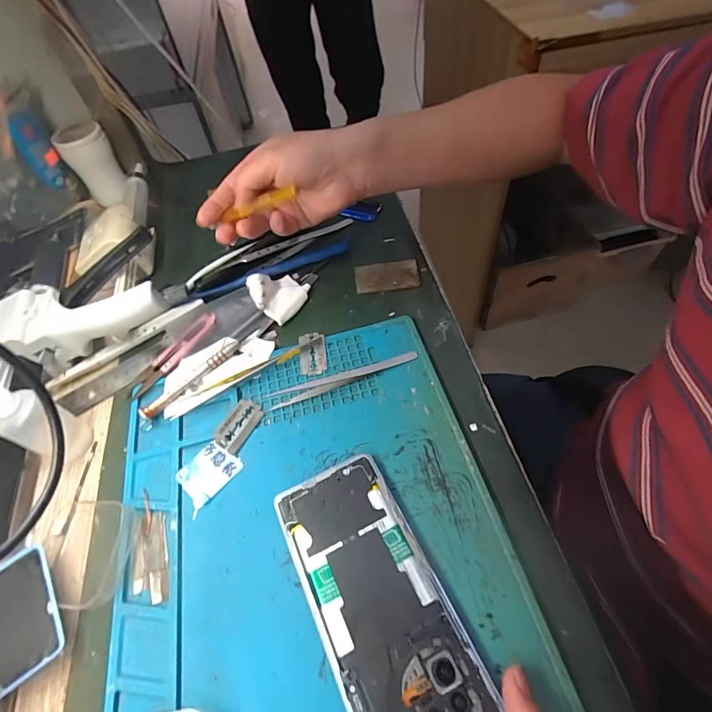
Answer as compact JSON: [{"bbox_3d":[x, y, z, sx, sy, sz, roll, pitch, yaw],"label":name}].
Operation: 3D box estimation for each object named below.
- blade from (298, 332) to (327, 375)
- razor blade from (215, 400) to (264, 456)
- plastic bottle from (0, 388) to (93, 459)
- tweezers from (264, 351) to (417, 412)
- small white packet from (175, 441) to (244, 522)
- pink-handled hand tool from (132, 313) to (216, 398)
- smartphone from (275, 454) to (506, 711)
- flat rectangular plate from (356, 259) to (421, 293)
[{"bbox_3d":[-0.037,-0.003,0.350,0.022,0.004,0.041,-8,62,0],"label":"blade"},{"bbox_3d":[-0.091,0.054,0.316,0.024,0.004,0.040,32,60,0],"label":"razor blade"},{"bbox_3d":[-0.233,0.047,0.299,0.027,0.068,0.032,-25,57,-12],"label":"plastic bottle"},{"bbox_3d":[-0.010,0.016,0.326,0.125,0.017,0.008,-19,56,-7],"label":"tweezers"},{"bbox_3d":[-0.110,0.085,0.297,0.034,0.004,0.043,34,65,25],"label":"small white packet"},{"bbox_3d":[-0.161,-0.005,0.360,0.022,0.004,0.095,31,64,24],"label":"pink-handled hand tool"},{"bbox_3d":[0.013,0.140,0.240,0.073,0.004,0.160,-27,57,-13],"label":"smartphone"},{"bbox_3d":[0.030,-0.079,0.396,0.060,0.004,0.037,-5,55,2],"label":"flat rectangular plate"}]

